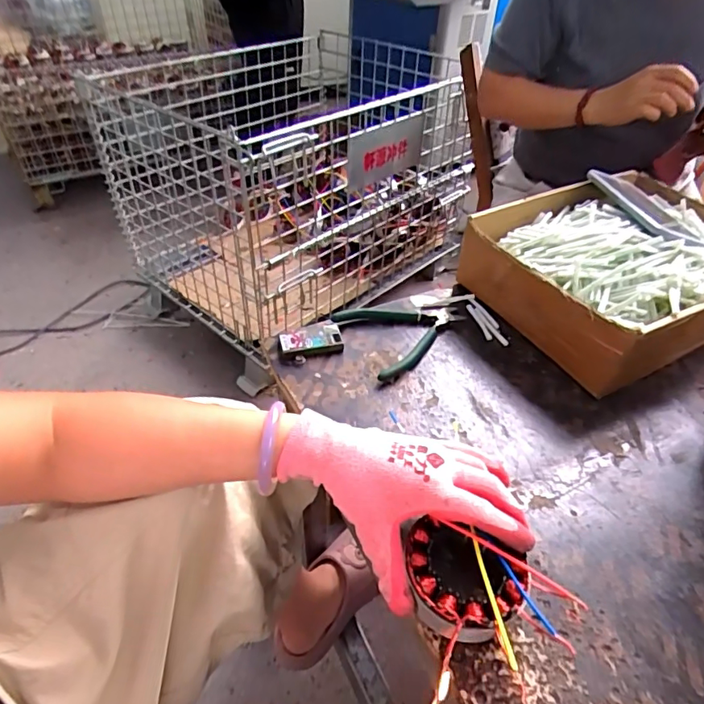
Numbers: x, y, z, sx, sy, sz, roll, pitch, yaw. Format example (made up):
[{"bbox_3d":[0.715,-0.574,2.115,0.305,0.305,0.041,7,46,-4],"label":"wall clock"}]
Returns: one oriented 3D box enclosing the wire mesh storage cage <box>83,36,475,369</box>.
[{"bbox_3d":[-0.190,-0.550,1.489,0.835,0.512,0.880,33,50,30],"label":"wire mesh storage cage"}]

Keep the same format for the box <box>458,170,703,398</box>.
[{"bbox_3d":[0.326,-0.103,0.616,0.321,0.107,0.248,-20,46,-23],"label":"box"}]

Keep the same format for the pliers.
[{"bbox_3d":[0.063,-0.027,0.579,0.134,0.017,0.111,-20,46,-23],"label":"pliers"}]

